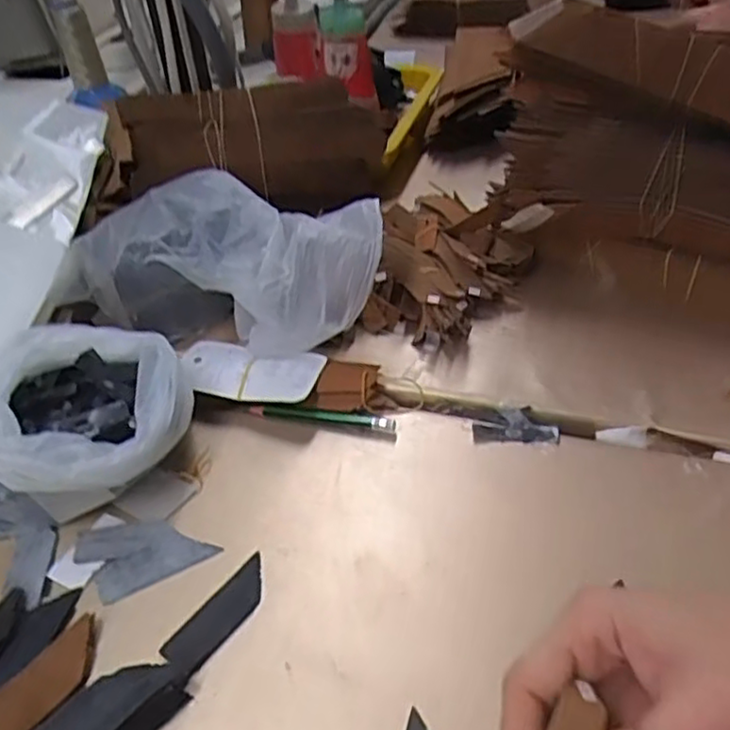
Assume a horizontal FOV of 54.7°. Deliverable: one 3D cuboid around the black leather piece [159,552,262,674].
[{"bbox_3d":[-0.074,0.128,0.366,0.023,0.004,0.067,25,49,29],"label":"black leather piece"}]

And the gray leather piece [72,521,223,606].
[{"bbox_3d":[-0.125,0.102,0.398,0.068,0.004,0.051,-22,44,-19],"label":"gray leather piece"}]

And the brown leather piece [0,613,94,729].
[{"bbox_3d":[-0.154,0.153,0.336,0.031,0.008,0.069,25,49,29],"label":"brown leather piece"}]

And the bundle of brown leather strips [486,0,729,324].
[{"bbox_3d":[0.229,-0.156,0.528,0.254,0.183,0.134,14,44,20],"label":"bundle of brown leather strips"}]

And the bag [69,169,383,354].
[{"bbox_3d":[-0.090,-0.065,0.519,0.210,0.095,0.117,9,43,15],"label":"bag"}]

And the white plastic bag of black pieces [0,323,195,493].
[{"bbox_3d":[-0.163,0.036,0.422,0.110,0.076,0.117,-6,41,-2],"label":"white plastic bag of black pieces"}]

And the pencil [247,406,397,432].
[{"bbox_3d":[-0.028,0.034,0.465,0.097,0.011,0.009,6,42,12],"label":"pencil"}]

